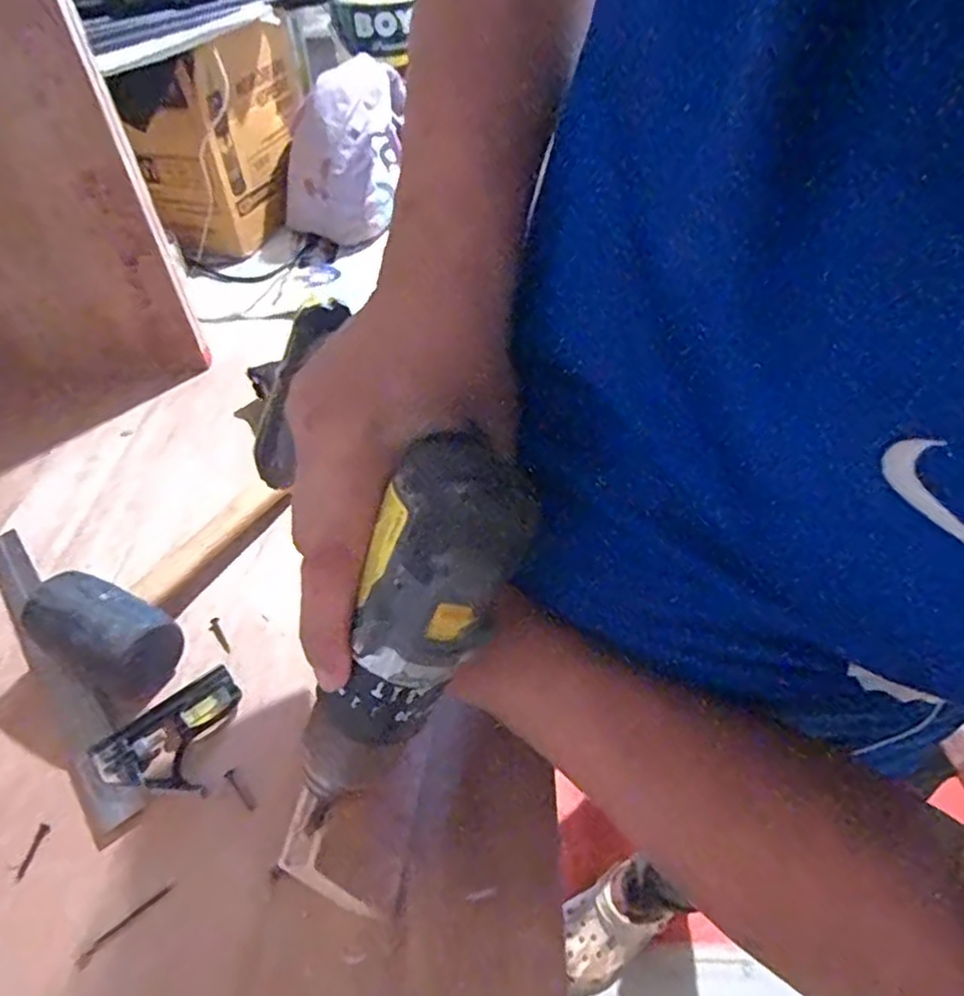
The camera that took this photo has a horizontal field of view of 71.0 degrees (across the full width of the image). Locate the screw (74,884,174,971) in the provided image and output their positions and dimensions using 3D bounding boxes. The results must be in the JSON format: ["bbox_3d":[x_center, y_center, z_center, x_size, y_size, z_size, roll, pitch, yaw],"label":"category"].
[{"bbox_3d":[-0.196,0.233,0.370,0.008,0.004,0.054,34,57,30],"label":"screw"}]

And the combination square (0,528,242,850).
[{"bbox_3d":[-0.279,0.096,0.497,0.106,0.015,0.299,-33,53,-24],"label":"combination square"}]

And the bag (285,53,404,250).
[{"bbox_3d":[-0.178,-0.456,0.890,0.175,0.179,0.188,-11,47,-7],"label":"bag"}]

